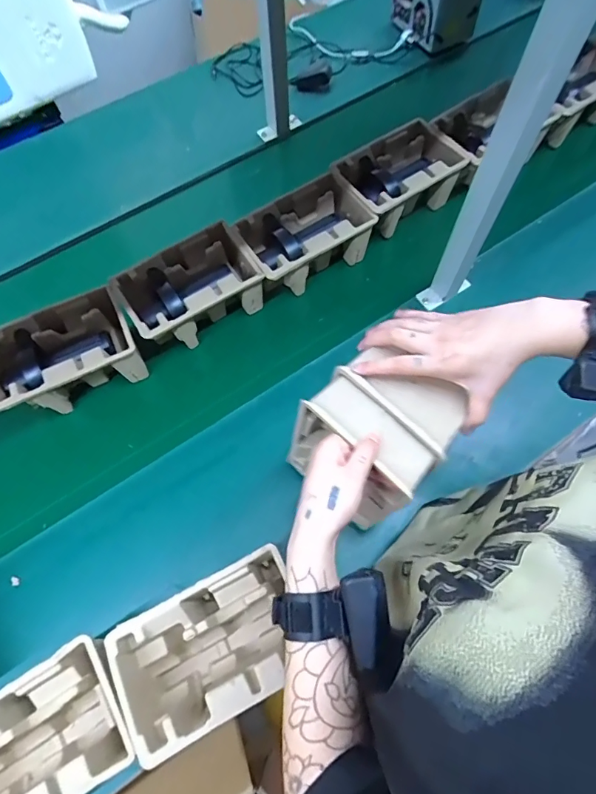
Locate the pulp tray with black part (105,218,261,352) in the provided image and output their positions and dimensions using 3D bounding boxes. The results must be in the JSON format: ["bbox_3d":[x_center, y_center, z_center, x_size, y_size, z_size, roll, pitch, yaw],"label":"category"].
[{"bbox_3d":[-0.180,-0.173,0.764,0.223,0.118,0.137,-31,71,-10],"label":"pulp tray with black part"}]

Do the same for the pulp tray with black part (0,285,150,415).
[{"bbox_3d":[-0.375,-0.063,0.718,0.224,0.101,0.143,-27,70,-8],"label":"pulp tray with black part"}]

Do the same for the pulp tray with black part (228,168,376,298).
[{"bbox_3d":[0.007,-0.283,0.792,0.220,0.100,0.149,-34,71,-11],"label":"pulp tray with black part"}]

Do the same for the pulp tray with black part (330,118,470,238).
[{"bbox_3d":[0.180,-0.402,0.836,0.222,0.120,0.144,-34,71,-11],"label":"pulp tray with black part"}]

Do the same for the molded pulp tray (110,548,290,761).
[{"bbox_3d":[-0.097,0.306,0.547,0.219,0.103,0.145,-27,70,-8],"label":"molded pulp tray"}]

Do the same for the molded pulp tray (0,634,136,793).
[{"bbox_3d":[-0.299,0.405,0.516,0.231,0.109,0.145,-32,71,-10],"label":"molded pulp tray"}]

